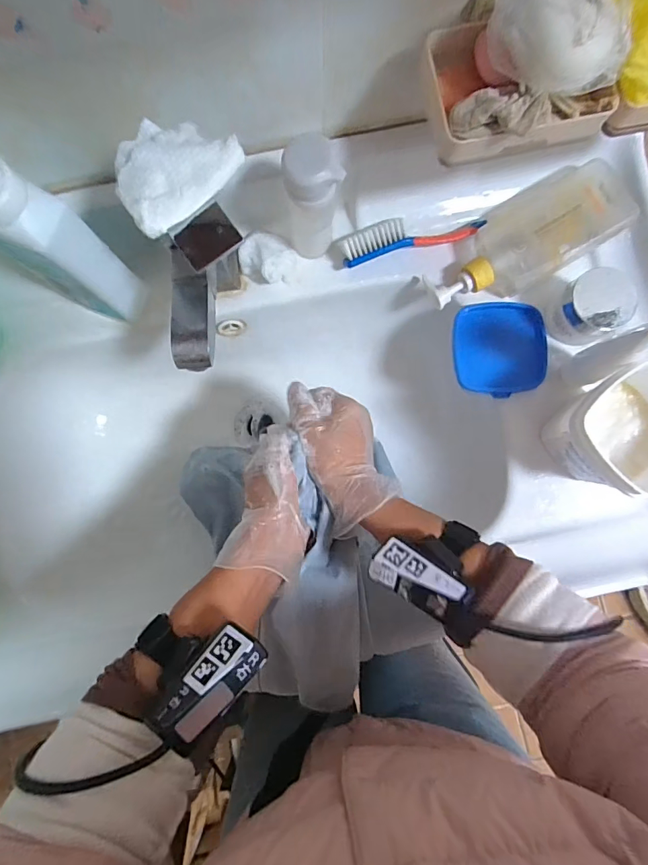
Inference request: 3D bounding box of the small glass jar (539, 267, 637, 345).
[{"bbox_3d":[0.267,-0.130,0.441,0.070,0.055,0.066,0,84,0],"label":"small glass jar"}]

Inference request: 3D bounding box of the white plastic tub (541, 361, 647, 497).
[{"bbox_3d":[0.265,0.001,0.405,0.093,0.104,0.094,-32,85,-3],"label":"white plastic tub"}]

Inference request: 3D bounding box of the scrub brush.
[{"bbox_3d":[0.088,-0.200,0.451,0.143,0.032,0.031,-15,84,-1],"label":"scrub brush"}]

